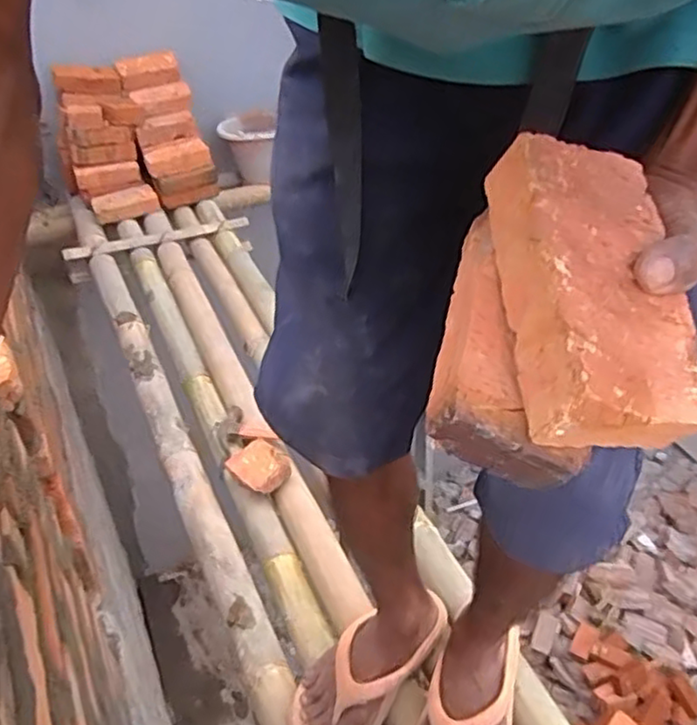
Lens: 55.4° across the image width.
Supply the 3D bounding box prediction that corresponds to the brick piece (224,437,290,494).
[{"bbox_3d":[-0.150,0.172,1.105,0.083,0.044,0.082,1,41,-1],"label":"brick piece"}]

